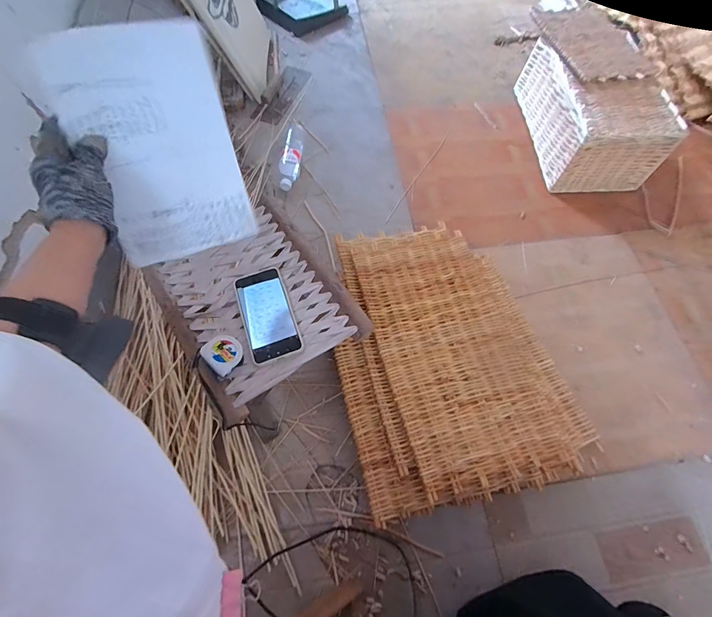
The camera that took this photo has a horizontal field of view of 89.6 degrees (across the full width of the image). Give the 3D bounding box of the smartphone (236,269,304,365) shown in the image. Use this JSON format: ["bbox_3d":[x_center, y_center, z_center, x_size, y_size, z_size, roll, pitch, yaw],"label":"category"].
[{"bbox_3d":[-0.143,0.007,0.575,0.080,0.010,0.166,-19,62,-8],"label":"smartphone"}]

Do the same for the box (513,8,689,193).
[{"bbox_3d":[0.689,-0.624,1.067,0.255,0.216,0.514,-5,67,-2],"label":"box"}]

